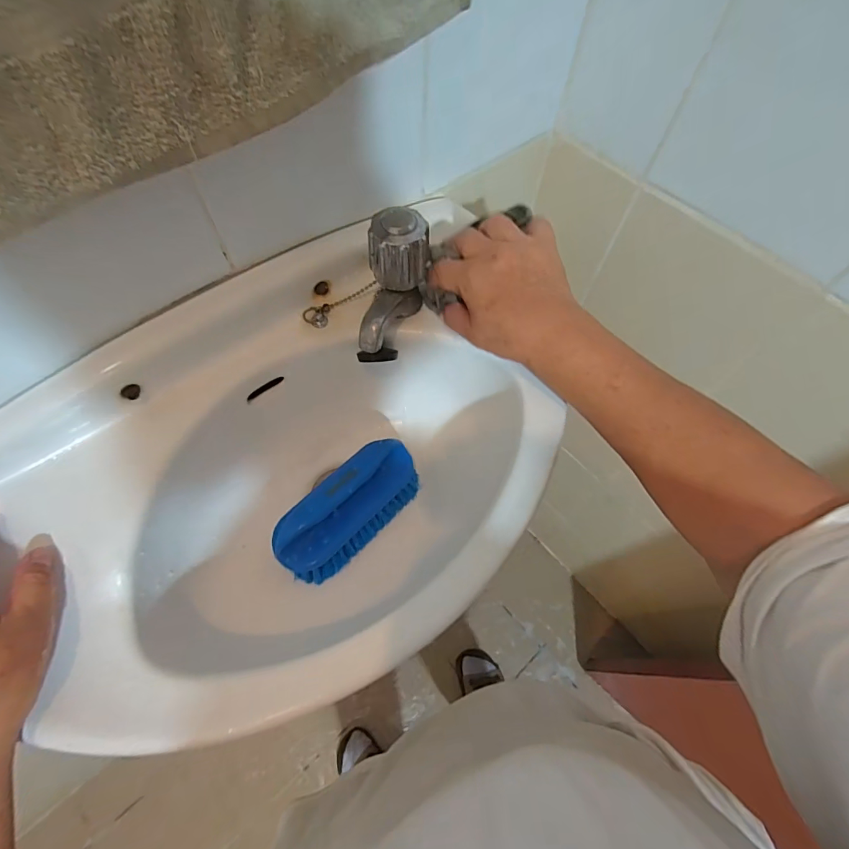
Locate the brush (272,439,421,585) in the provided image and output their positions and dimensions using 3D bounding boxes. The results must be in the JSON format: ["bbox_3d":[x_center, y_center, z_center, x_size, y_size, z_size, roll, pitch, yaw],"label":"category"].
[{"bbox_3d":[-0.066,0.070,0.385,0.056,0.062,0.139,40,69,19],"label":"brush"}]

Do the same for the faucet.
[{"bbox_3d":[-0.026,-0.102,0.350,0.042,0.104,0.089,14,63,5],"label":"faucet"}]

